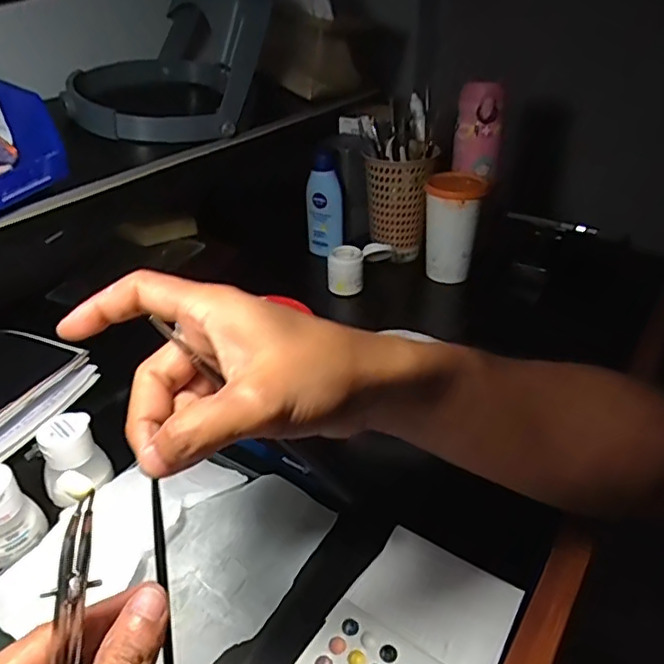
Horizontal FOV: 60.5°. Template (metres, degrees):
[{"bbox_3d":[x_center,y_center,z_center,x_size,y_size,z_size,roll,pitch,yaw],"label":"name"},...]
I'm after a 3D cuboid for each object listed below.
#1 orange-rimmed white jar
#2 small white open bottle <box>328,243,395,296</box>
[{"bbox_3d":[0.154,-0.133,0.729,0.073,0.124,0.066,7,34,12],"label":"orange-rimmed white jar"},{"bbox_3d":[0.036,-0.080,0.717,0.080,0.054,0.043,0,34,1],"label":"small white open bottle"}]

